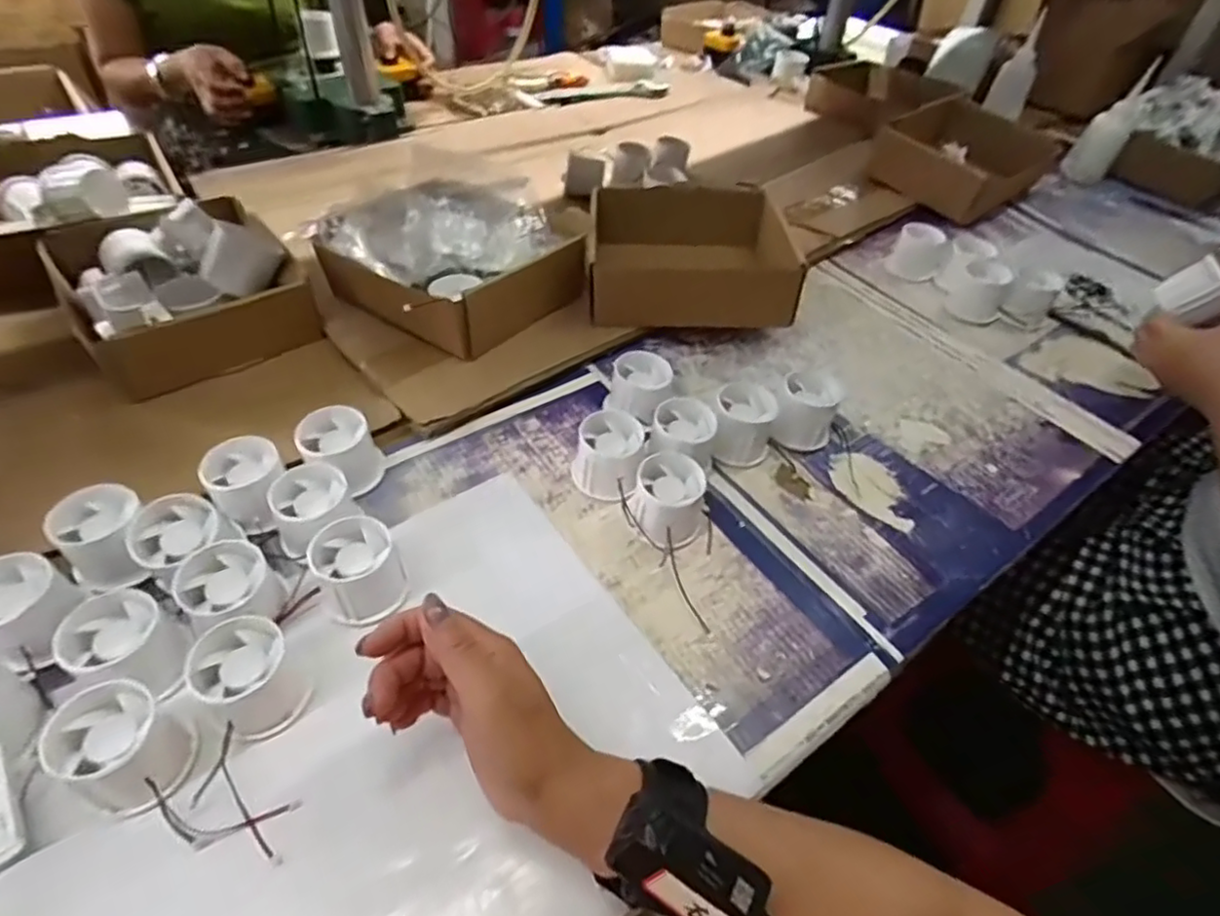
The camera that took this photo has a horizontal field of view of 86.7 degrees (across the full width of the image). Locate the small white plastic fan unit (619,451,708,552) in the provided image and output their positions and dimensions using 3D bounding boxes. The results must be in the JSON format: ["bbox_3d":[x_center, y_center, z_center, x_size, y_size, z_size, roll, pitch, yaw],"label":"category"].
[{"bbox_3d":[0.041,0.033,0.486,0.056,0.047,0.055,37,54,25],"label":"small white plastic fan unit"}]

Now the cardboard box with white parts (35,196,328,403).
[{"bbox_3d":[-0.418,-0.179,0.623,0.183,0.081,0.218,-30,58,-29],"label":"cardboard box with white parts"}]

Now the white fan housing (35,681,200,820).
[{"bbox_3d":[-0.262,0.155,0.347,0.062,0.039,0.051,26,50,16],"label":"white fan housing"}]

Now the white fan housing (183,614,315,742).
[{"bbox_3d":[-0.211,0.128,0.378,0.055,0.043,0.057,-30,57,-29],"label":"white fan housing"}]

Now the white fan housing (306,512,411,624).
[{"bbox_3d":[-0.167,0.073,0.431,0.051,0.044,0.059,-21,53,-23],"label":"white fan housing"}]

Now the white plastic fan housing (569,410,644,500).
[{"bbox_3d":[-0.002,0.000,0.515,0.053,0.050,0.055,3,48,-4],"label":"white plastic fan housing"}]

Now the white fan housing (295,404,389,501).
[{"bbox_3d":[-0.209,-0.003,0.497,0.052,0.049,0.052,3,48,-4],"label":"white fan housing"}]

